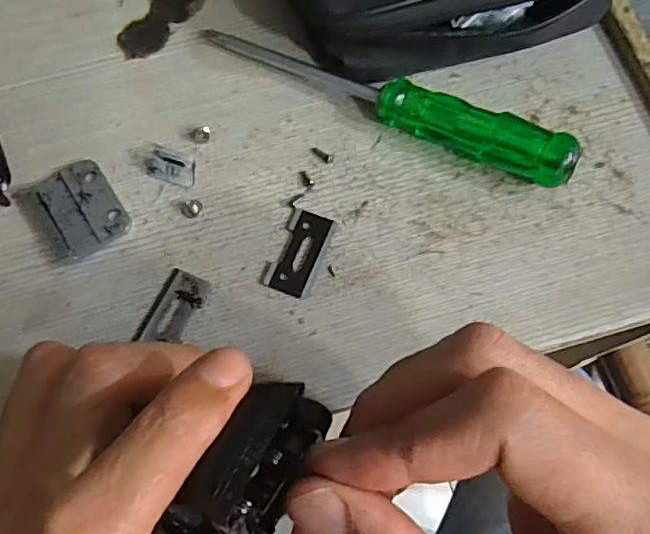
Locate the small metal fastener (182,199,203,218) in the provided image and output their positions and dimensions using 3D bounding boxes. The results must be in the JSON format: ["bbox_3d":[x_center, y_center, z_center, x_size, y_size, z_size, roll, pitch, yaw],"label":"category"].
[{"bbox_3d":[-0.063,-0.029,0.271,0.009,0.006,0.009,0,71,1],"label":"small metal fastener"}]

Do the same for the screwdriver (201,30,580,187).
[{"bbox_3d":[0.026,-0.081,0.275,0.185,0.024,0.021,25,73,9],"label":"screwdriver"}]

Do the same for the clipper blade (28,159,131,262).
[{"bbox_3d":[-0.116,-0.027,0.271,0.035,0.005,0.044,-33,73,-10],"label":"clipper blade"}]

